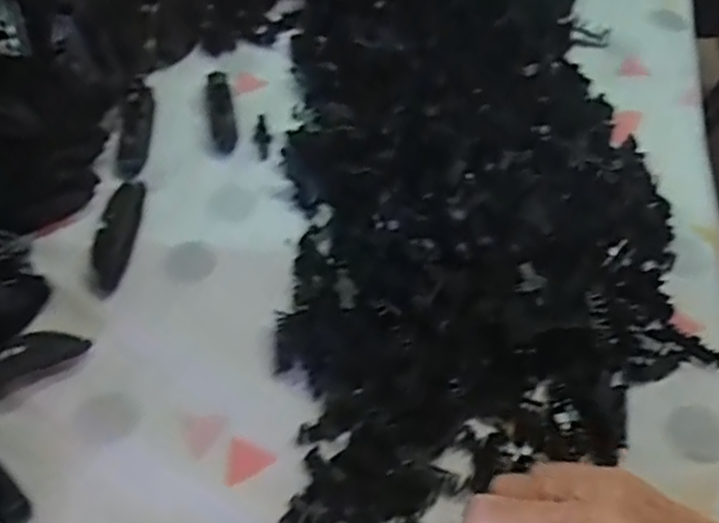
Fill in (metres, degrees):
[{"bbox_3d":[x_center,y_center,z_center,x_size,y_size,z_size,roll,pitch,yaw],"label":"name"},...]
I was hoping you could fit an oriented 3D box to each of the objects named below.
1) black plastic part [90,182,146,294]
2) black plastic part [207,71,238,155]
[{"bbox_3d":[-0.150,-0.017,0.433,0.021,0.009,0.079,4,53,0],"label":"black plastic part"},{"bbox_3d":[-0.096,-0.105,0.494,0.018,0.009,0.069,-9,67,-9],"label":"black plastic part"}]

